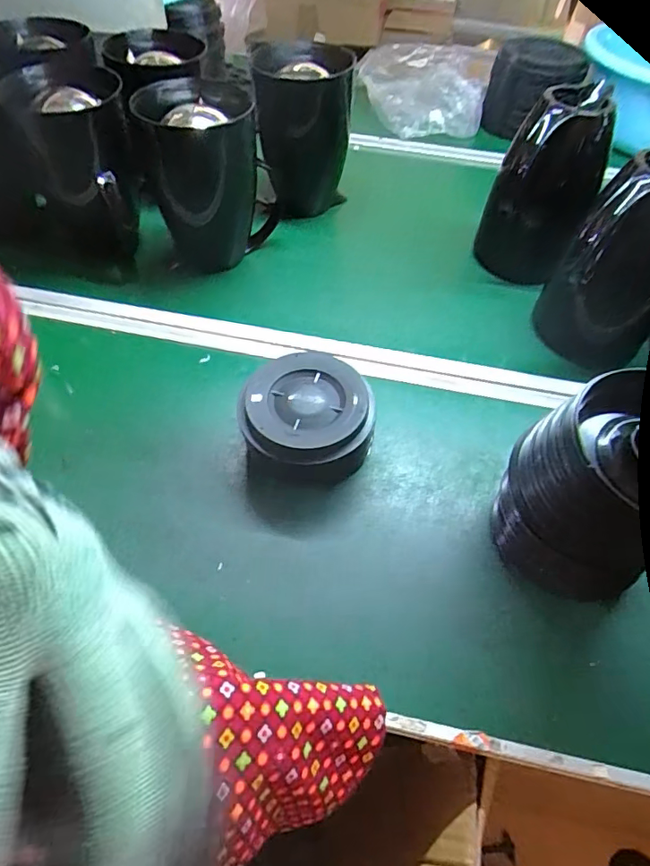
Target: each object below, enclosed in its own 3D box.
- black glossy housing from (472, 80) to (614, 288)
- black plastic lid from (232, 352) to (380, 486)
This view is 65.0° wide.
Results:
[{"bbox_3d":[0.273,-0.303,0.637,0.114,0.209,0.107,23,54,14],"label":"black glossy housing"},{"bbox_3d":[-0.015,-0.011,0.477,0.115,0.072,0.112,2,52,-2],"label":"black plastic lid"}]

